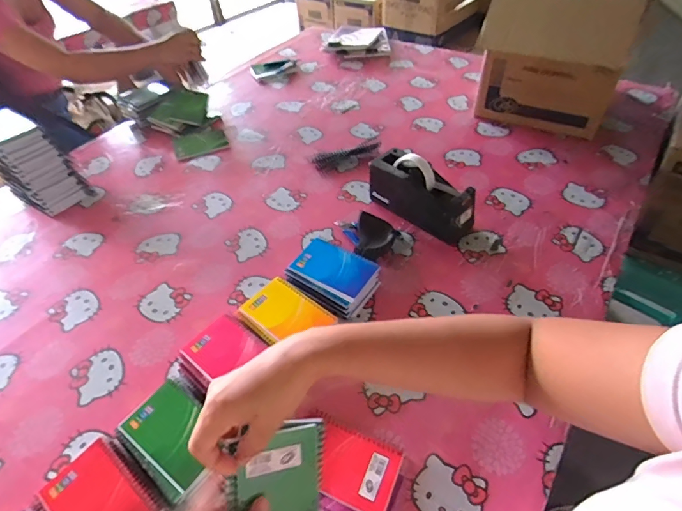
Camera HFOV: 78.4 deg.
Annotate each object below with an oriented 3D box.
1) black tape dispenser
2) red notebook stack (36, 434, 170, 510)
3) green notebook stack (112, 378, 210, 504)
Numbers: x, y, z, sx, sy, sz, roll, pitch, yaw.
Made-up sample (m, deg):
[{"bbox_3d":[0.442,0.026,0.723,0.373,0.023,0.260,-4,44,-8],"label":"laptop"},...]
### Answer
[{"bbox_3d":[0.150,-0.117,0.777,0.075,0.117,0.204,-36,54,-27],"label":"black tape dispenser"},{"bbox_3d":[-0.272,0.288,0.483,0.136,0.033,0.093,30,55,28],"label":"red notebook stack"},{"bbox_3d":[-0.211,0.233,0.532,0.138,0.032,0.094,32,56,29],"label":"green notebook stack"}]

